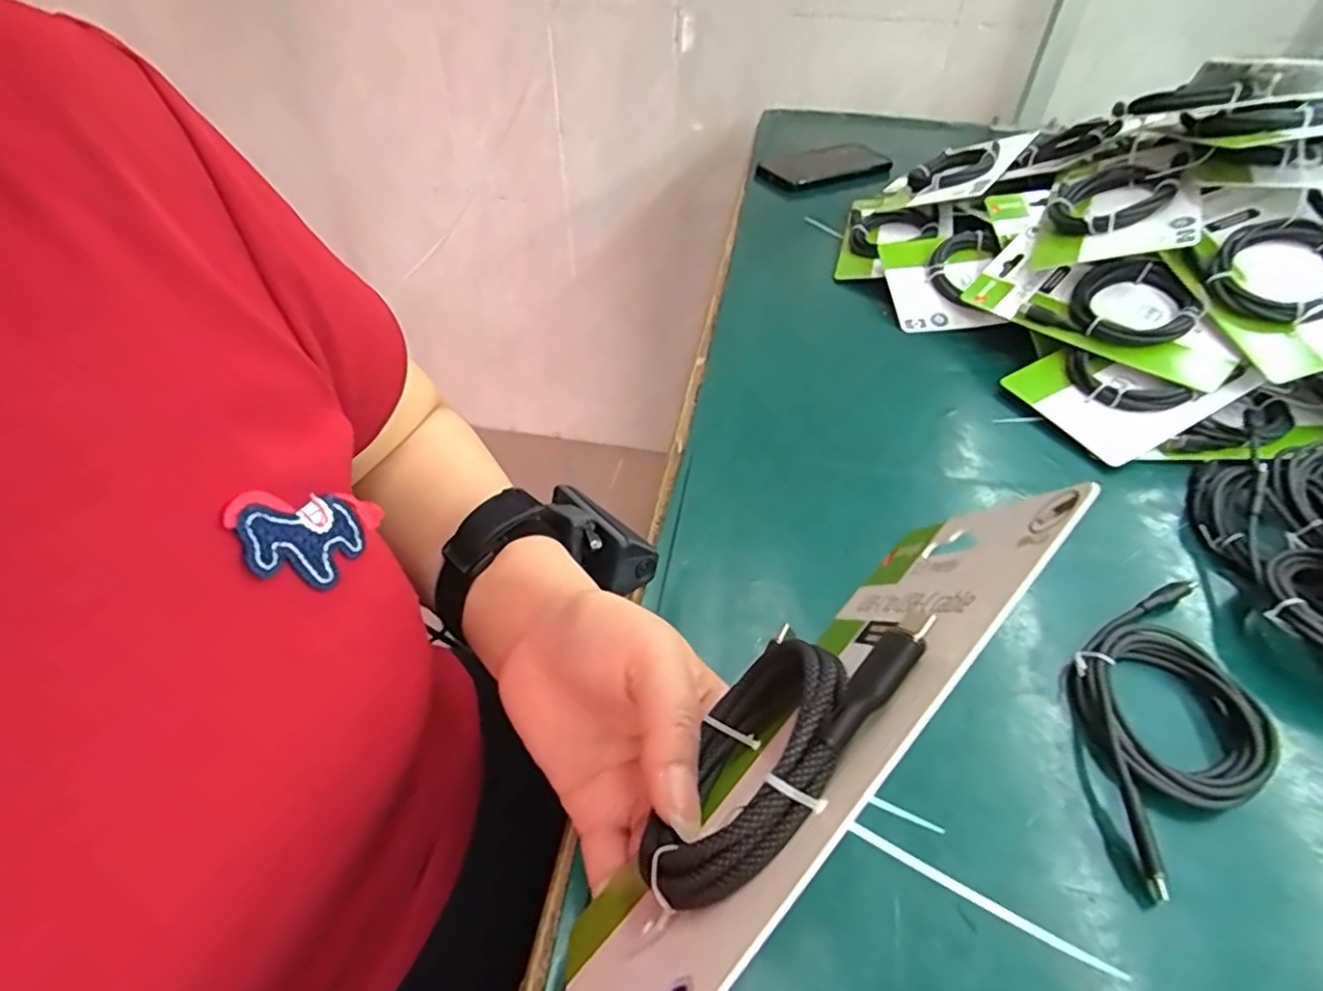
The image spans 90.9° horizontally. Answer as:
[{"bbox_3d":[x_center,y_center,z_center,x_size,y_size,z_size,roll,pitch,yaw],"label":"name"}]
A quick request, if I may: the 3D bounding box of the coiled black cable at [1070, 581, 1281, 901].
[{"bbox_3d":[0.233,0.100,0.303,0.156,0.025,0.080,-25,50,-23],"label":"coiled black cable"}]

